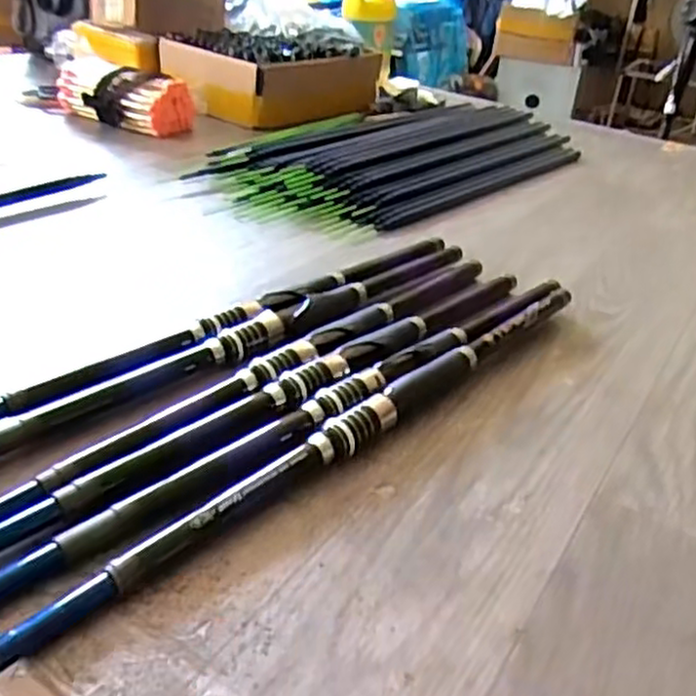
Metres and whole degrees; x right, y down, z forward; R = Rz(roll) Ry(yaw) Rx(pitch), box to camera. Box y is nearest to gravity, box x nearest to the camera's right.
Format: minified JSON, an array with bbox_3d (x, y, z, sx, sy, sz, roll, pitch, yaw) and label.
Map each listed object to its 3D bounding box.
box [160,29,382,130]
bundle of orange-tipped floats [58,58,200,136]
[{"bbox_3d":[-0.141,-0.534,1.403,0.270,0.136,0.345,26,36,30],"label":"box"},{"bbox_3d":[-0.386,-0.423,1.220,0.228,0.083,0.090,18,33,20],"label":"bundle of orange-tipped floats"}]

